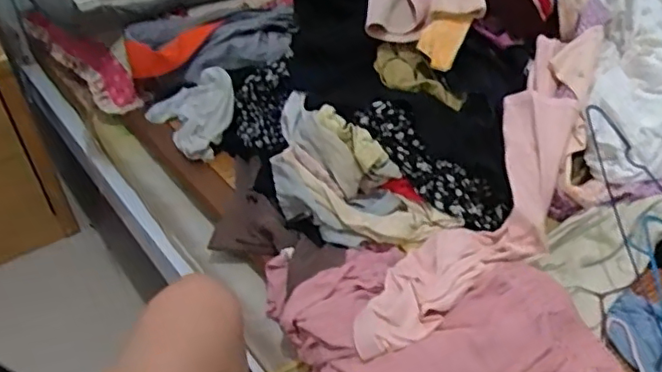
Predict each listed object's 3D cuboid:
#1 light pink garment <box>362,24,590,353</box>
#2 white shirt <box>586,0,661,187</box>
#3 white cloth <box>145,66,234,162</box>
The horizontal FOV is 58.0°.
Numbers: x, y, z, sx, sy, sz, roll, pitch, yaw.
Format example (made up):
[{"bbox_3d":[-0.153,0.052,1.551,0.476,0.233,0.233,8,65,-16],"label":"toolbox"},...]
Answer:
[{"bbox_3d":[0.229,0.003,0.779,0.126,0.096,0.543,25,63,30],"label":"light pink garment"},{"bbox_3d":[0.483,-0.201,0.919,0.180,0.131,0.489,16,43,21],"label":"white shirt"},{"bbox_3d":[-0.234,-0.138,1.029,0.176,0.150,0.043,36,11,40],"label":"white cloth"}]

